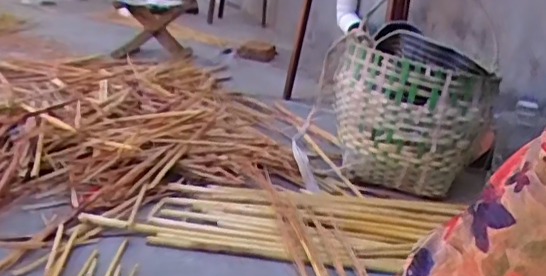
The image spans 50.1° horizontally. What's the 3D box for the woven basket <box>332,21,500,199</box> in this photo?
[{"bbox_3d":[0.251,-0.052,1.089,0.230,0.272,0.207,0,17,-21],"label":"woven basket"}]

